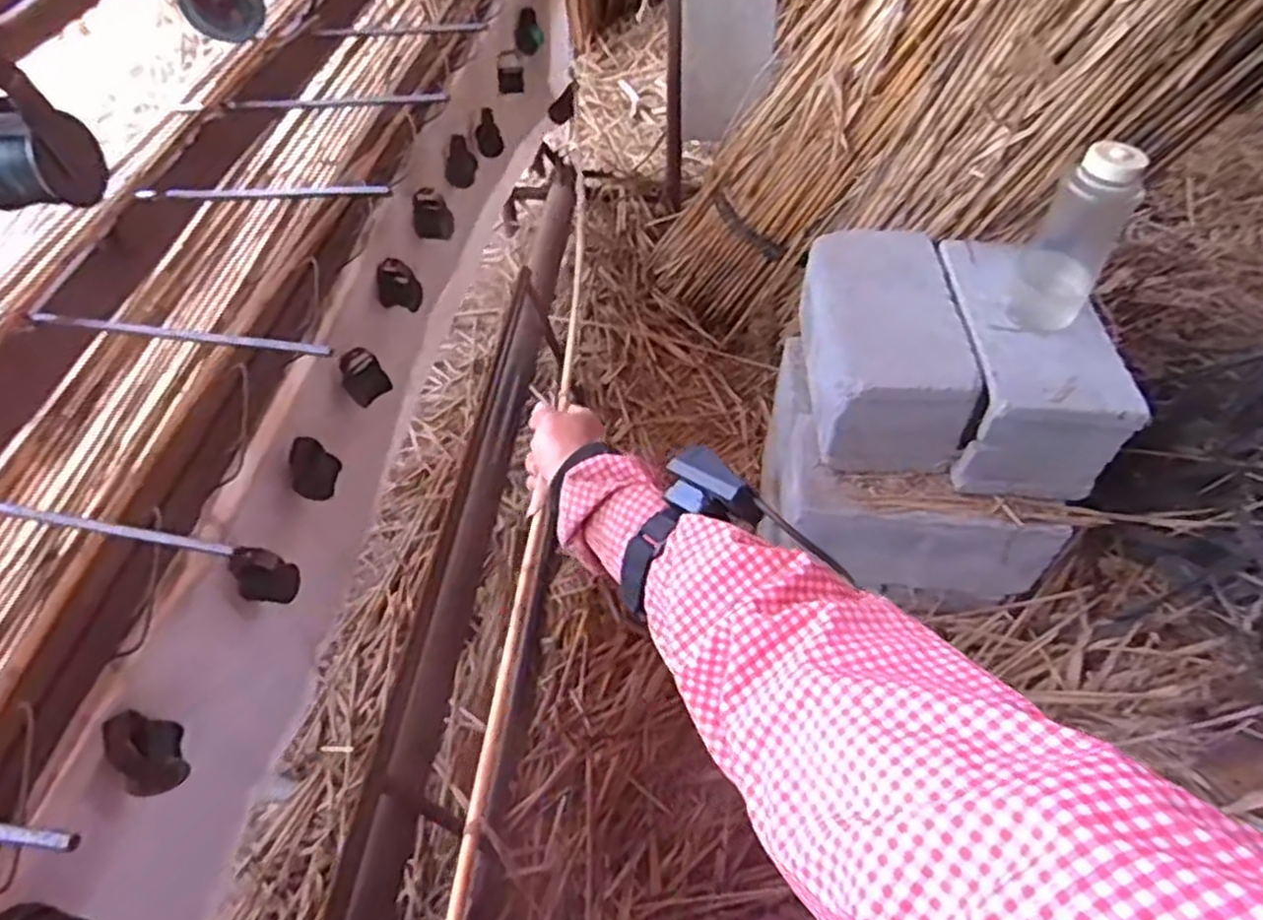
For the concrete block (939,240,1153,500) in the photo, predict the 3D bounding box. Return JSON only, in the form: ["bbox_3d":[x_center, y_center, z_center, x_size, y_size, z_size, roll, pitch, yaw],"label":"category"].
[{"bbox_3d":[0.580,-0.149,1.149,0.194,0.192,0.371,1,53,1],"label":"concrete block"}]

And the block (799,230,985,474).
[{"bbox_3d":[0.384,-0.190,1.182,0.194,0.180,0.378,0,53,1],"label":"block"}]

